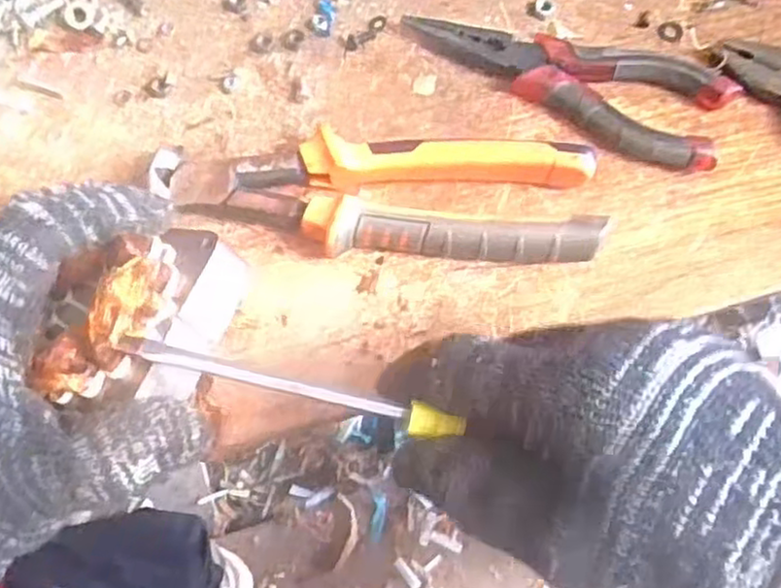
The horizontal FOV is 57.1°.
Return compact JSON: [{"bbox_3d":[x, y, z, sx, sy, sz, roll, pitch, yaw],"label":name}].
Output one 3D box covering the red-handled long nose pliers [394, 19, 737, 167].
[{"bbox_3d":[0.083,-0.105,0.341,0.149,0.014,0.057,23,72,9],"label":"red-handled long nose pliers"}]

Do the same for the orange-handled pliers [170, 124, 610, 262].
[{"bbox_3d":[-0.002,-0.042,0.317,0.181,0.023,0.052,2,70,2],"label":"orange-handled pliers"}]

